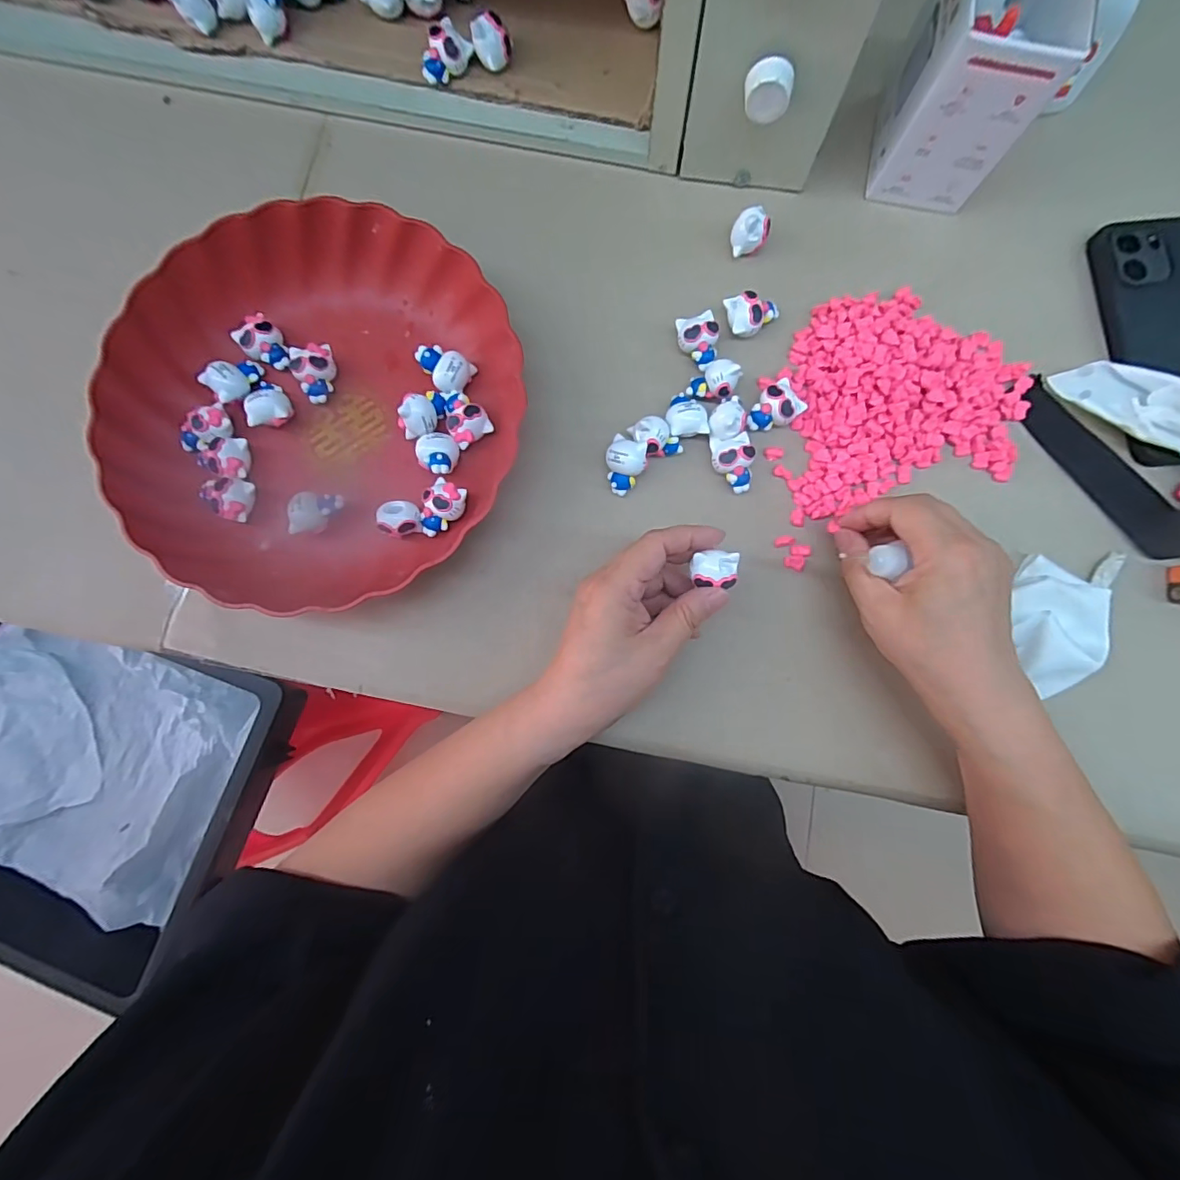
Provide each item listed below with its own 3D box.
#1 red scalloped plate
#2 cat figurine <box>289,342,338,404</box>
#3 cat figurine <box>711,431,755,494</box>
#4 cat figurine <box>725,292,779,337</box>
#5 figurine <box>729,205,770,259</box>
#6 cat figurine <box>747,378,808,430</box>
[{"bbox_3d":[-0.168,-0.112,0.319,0.234,0.039,0.237,0,84,0],"label":"red scalloped plate"},{"bbox_3d":[-0.177,-0.141,0.335,0.024,0.021,0.033,-11,84,-1],"label":"cat figurine"},{"bbox_3d":[0.089,-0.079,0.327,0.025,0.019,0.036,-5,84,0],"label":"cat figurine"},{"bbox_3d":[0.106,-0.180,0.340,0.032,0.022,0.025,-18,84,-2],"label":"cat figurine"},{"bbox_3d":[0.104,-0.233,0.338,0.022,0.020,0.019,-31,84,-3],"label":"figurine"},{"bbox_3d":[0.117,-0.115,0.330,0.032,0.018,0.025,-37,85,-4],"label":"cat figurine"}]

